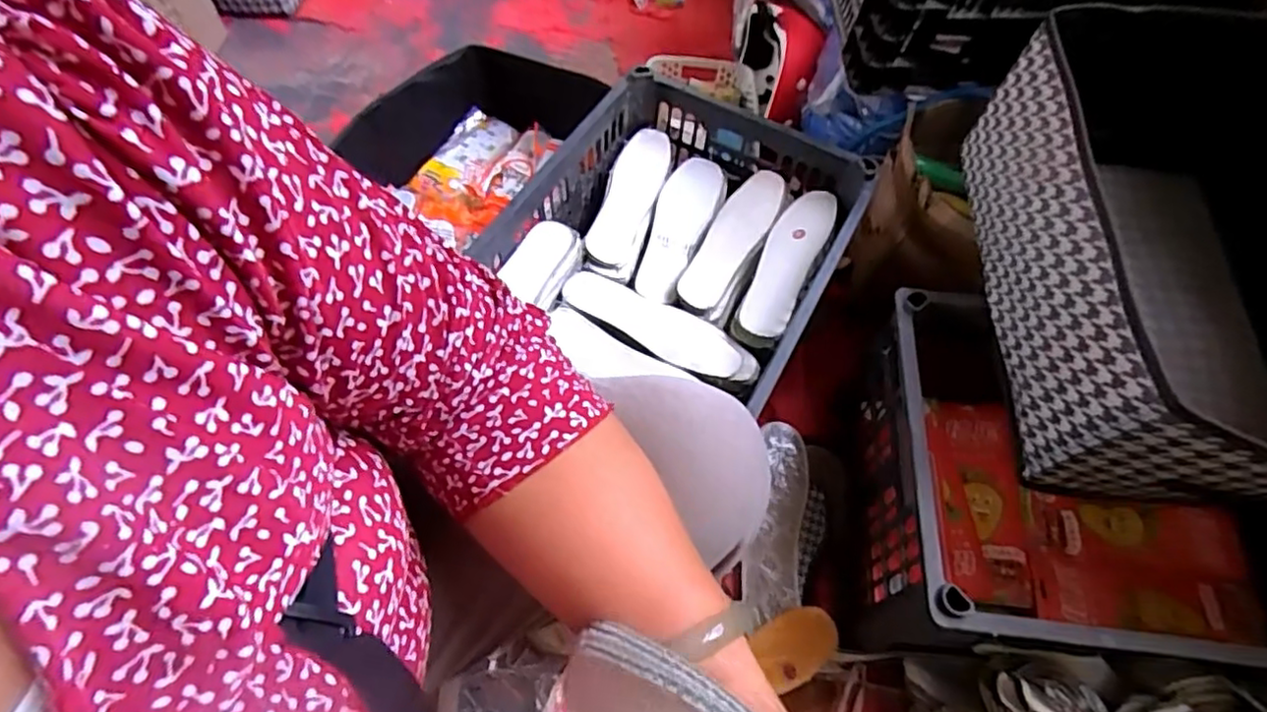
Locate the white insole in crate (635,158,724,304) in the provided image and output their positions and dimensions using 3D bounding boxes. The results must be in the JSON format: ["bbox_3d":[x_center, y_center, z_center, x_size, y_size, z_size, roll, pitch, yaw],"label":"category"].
[{"bbox_3d":[0.055,-0.163,0.825,0.069,0.016,0.227,20,64,10],"label":"white insole in crate"}]

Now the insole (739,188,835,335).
[{"bbox_3d":[0.183,-0.116,0.777,0.062,0.018,0.218,23,64,11],"label":"insole"}]

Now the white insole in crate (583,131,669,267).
[{"bbox_3d":[-0.005,-0.207,0.838,0.065,0.010,0.212,16,63,8],"label":"white insole in crate"}]

